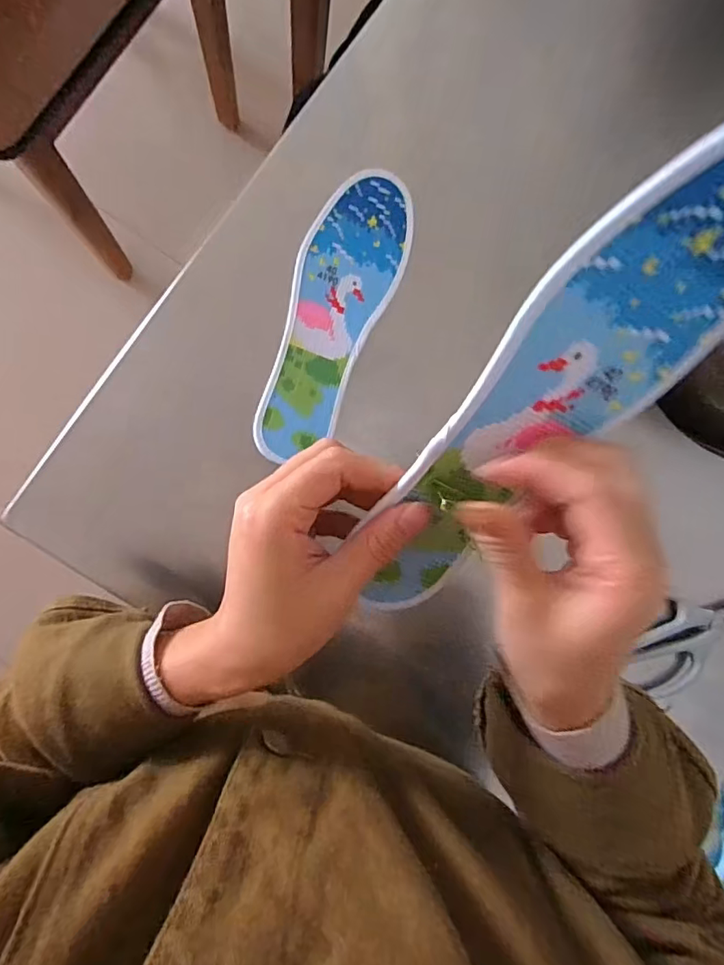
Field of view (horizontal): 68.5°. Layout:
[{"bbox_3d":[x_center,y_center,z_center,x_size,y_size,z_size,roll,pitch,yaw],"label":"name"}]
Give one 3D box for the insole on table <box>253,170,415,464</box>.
[{"bbox_3d":[-0.025,-0.132,0.420,0.074,0.007,0.235,23,86,-9],"label":"insole on table"}]

